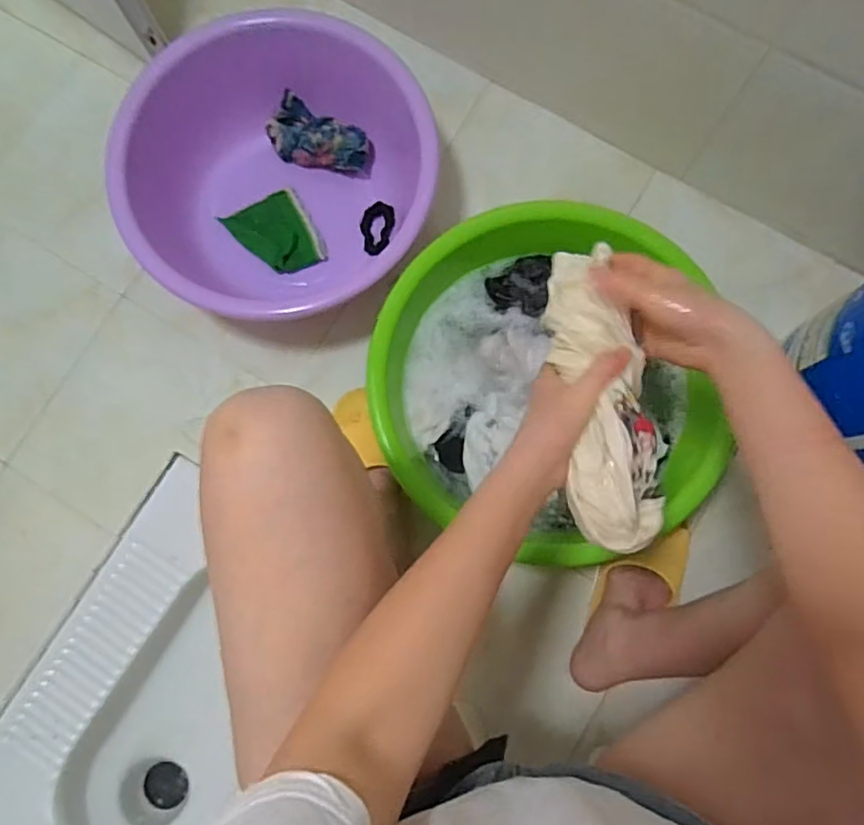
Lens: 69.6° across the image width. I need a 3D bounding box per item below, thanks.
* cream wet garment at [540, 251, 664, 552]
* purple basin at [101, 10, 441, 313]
[{"bbox_3d":[0.137,-0.017,0.504,0.071,0.052,0.247,-5,74,-1],"label":"cream wet garment"},{"bbox_3d":[-0.207,-0.322,0.884,0.416,0.174,0.392,-3,79,0],"label":"purple basin"}]

